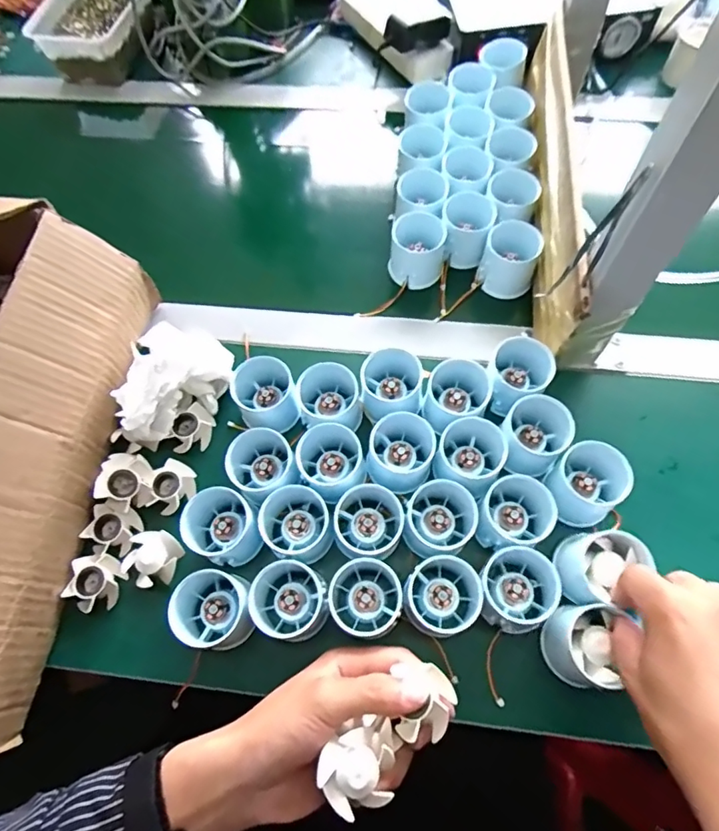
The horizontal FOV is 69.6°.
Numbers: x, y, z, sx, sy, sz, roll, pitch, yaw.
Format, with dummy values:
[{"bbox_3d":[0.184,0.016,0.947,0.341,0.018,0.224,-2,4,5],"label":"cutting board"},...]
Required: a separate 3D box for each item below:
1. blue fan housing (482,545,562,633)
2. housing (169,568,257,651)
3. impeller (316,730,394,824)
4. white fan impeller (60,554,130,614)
[{"bbox_3d":[0.118,0.130,0.381,0.055,0.039,0.054,-1,66,2],"label":"blue fan housing"},{"bbox_3d":[-0.105,0.145,0.386,0.053,0.057,0.052,-1,66,2],"label":"housing"},{"bbox_3d":[-0.001,0.206,0.300,0.041,0.016,0.040,-1,68,2],"label":"impeller"},{"bbox_3d":[-0.209,0.132,0.408,0.041,0.015,0.043,24,69,13],"label":"white fan impeller"}]

